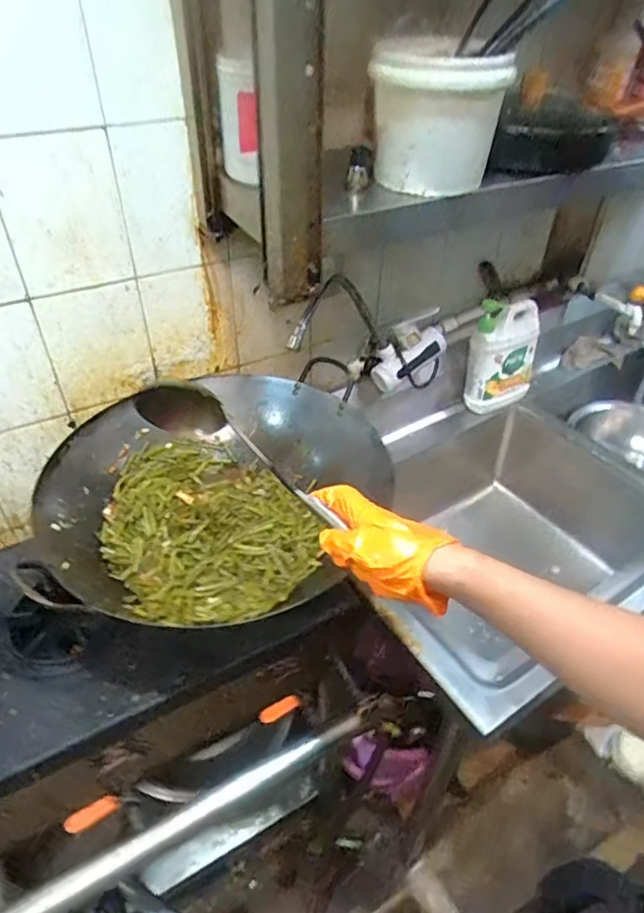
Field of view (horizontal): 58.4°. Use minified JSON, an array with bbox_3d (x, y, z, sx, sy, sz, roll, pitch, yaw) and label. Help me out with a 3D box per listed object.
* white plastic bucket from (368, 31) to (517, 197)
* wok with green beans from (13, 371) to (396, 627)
[{"bbox_3d":[0.139,-0.407,0.709,0.157,0.161,0.174,4,37,7],"label":"white plastic bucket"},{"bbox_3d":[-0.142,0.062,0.866,0.499,0.138,0.470,-6,37,-7],"label":"wok with green beans"}]

